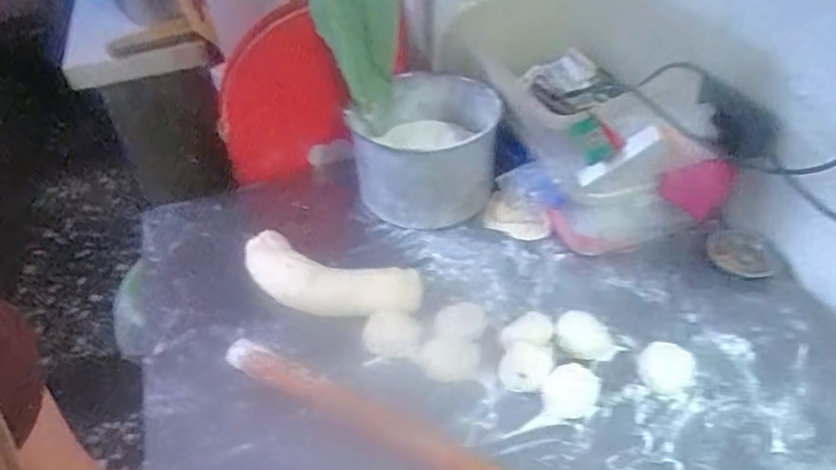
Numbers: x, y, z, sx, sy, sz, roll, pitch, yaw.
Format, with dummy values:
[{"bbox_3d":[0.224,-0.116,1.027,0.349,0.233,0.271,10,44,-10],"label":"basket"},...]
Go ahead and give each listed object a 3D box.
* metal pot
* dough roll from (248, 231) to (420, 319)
[{"bbox_3d":[0.011,-0.119,0.880,0.203,0.149,0.202,-2,41,2],"label":"metal pot"},{"bbox_3d":[-0.116,0.057,0.770,0.243,0.048,0.086,11,44,17],"label":"dough roll"}]

